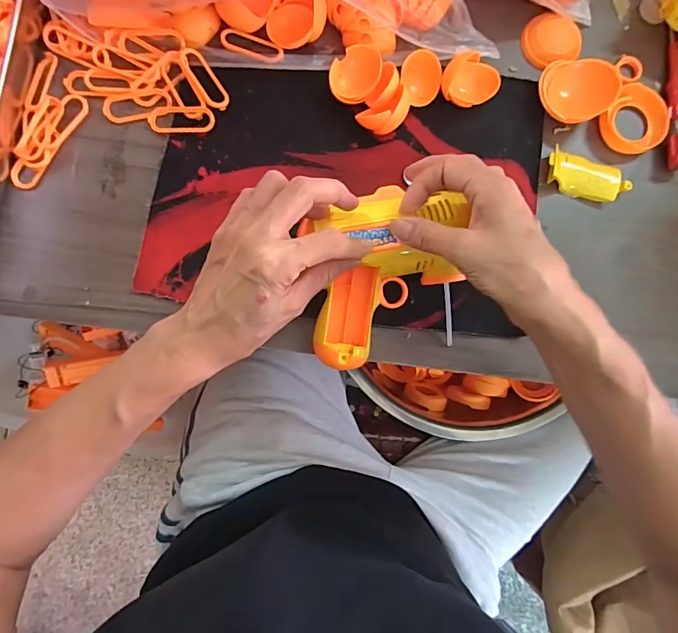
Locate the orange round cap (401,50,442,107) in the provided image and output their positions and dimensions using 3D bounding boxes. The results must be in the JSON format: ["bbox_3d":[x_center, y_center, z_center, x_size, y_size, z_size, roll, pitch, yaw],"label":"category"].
[{"bbox_3d":[0.069,-0.202,0.369,0.033,0.011,0.041,-2,109,0],"label":"orange round cap"}]

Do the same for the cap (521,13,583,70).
[{"bbox_3d":[0.193,-0.250,0.388,0.051,0.011,0.043,-20,87,-5],"label":"cap"}]

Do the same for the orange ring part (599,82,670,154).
[{"bbox_3d":[0.261,-0.178,0.385,0.058,0.010,0.062,0,85,-3],"label":"orange ring part"}]

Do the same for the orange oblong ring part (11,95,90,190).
[{"bbox_3d":[-0.234,-0.142,0.353,0.018,0.008,0.088,31,84,0],"label":"orange oblong ring part"}]

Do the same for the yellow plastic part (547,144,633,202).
[{"bbox_3d":[0.216,-0.122,0.377,0.074,0.015,0.034,17,85,-2],"label":"yellow plastic part"}]

